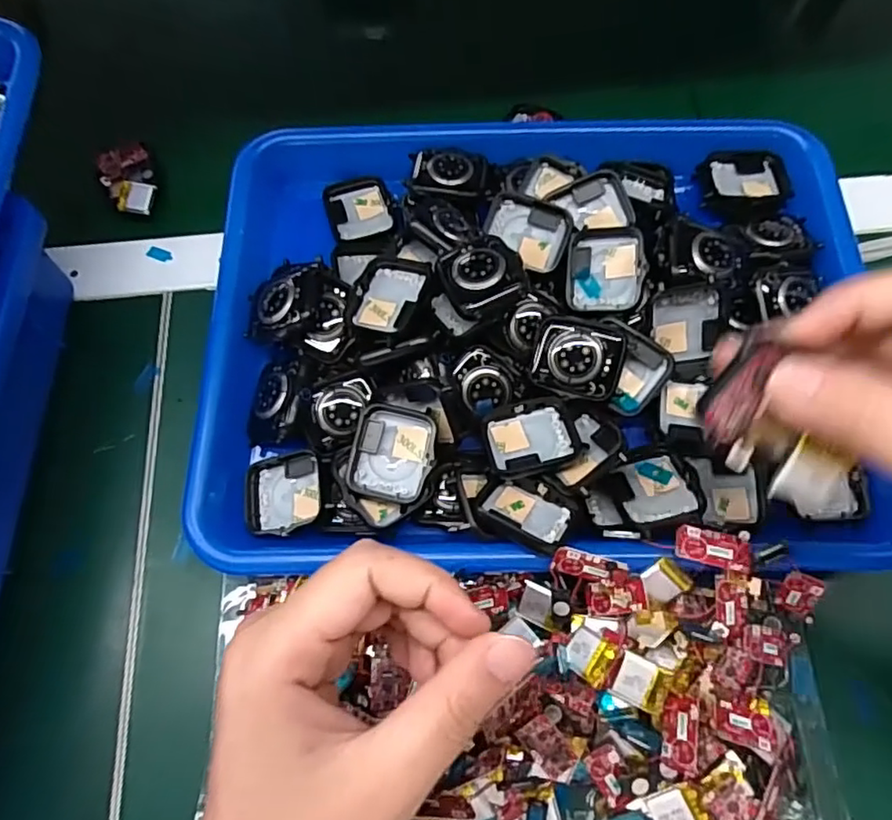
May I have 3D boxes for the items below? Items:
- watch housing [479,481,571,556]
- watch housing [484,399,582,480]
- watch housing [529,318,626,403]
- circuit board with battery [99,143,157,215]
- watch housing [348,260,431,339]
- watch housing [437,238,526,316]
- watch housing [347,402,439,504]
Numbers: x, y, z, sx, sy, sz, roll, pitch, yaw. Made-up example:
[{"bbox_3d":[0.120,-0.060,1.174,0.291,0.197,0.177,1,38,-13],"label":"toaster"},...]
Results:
[{"bbox_3d":[0.034,0.048,0.266,0.036,0.011,0.033,22,30,16],"label":"watch housing"},{"bbox_3d":[0.040,0.012,0.279,0.041,0.010,0.035,-12,68,-2],"label":"watch housing"},{"bbox_3d":[0.061,-0.024,0.282,0.040,0.008,0.033,17,91,13],"label":"watch housing"},{"bbox_3d":[-0.197,-0.143,0.379,0.028,0.014,0.048,-18,69,-5],"label":"circuit board with battery"},{"bbox_3d":[-0.027,-0.055,0.294,0.034,0.017,0.044,17,70,9],"label":"watch housing"},{"bbox_3d":[0.015,-0.063,0.279,0.035,0.007,0.040,-28,61,6],"label":"watch housing"},{"bbox_3d":[-0.024,0.019,0.273,0.036,0.010,0.041,9,69,6],"label":"watch housing"}]

